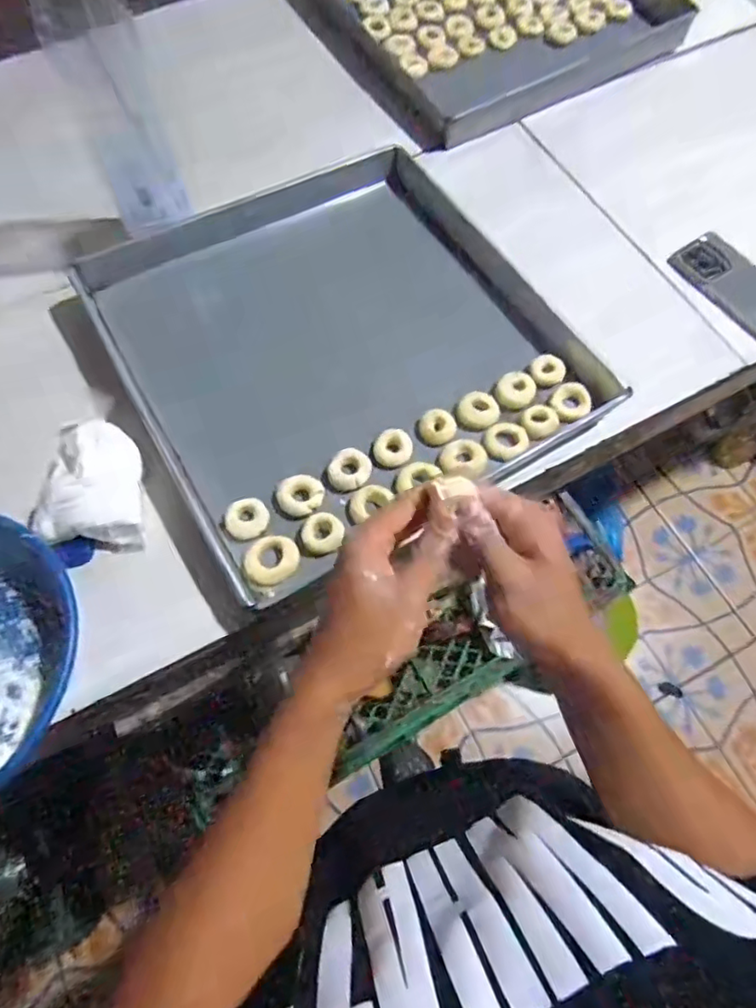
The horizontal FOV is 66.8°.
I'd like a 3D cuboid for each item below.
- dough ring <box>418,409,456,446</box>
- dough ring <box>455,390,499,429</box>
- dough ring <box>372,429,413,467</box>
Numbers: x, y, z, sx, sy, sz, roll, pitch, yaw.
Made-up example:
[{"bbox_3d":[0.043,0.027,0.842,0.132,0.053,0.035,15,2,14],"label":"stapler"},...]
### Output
[{"bbox_3d":[0.066,-0.085,0.632,0.040,0.018,0.036,24,70,10],"label":"dough ring"},{"bbox_3d":[0.111,-0.104,0.634,0.044,0.014,0.043,0,68,1],"label":"dough ring"},{"bbox_3d":[0.017,-0.061,0.618,0.043,0.010,0.039,-37,72,-13],"label":"dough ring"}]

